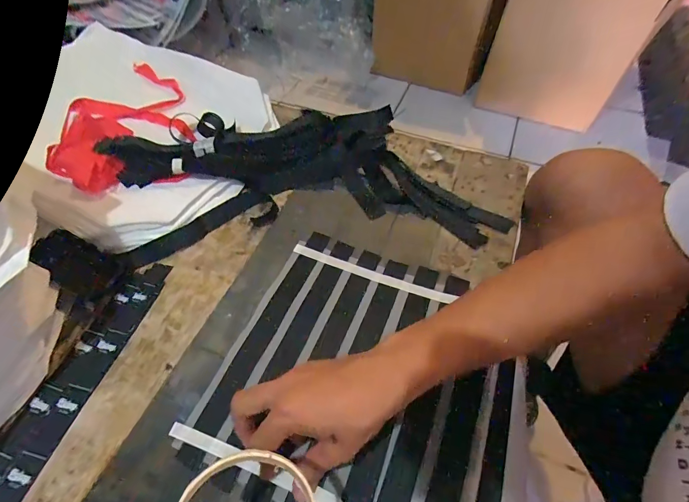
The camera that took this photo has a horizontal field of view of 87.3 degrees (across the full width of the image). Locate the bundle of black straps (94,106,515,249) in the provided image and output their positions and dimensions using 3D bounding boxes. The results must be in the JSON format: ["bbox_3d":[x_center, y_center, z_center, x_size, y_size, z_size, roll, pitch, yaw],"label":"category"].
[{"bbox_3d":[-0.048,-0.139,0.526,0.548,0.066,0.203,7,54,9],"label":"bundle of black straps"}]

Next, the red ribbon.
[{"bbox_3d":[-0.332,-0.204,0.552,0.177,0.041,0.283,-9,55,-6],"label":"red ribbon"}]

